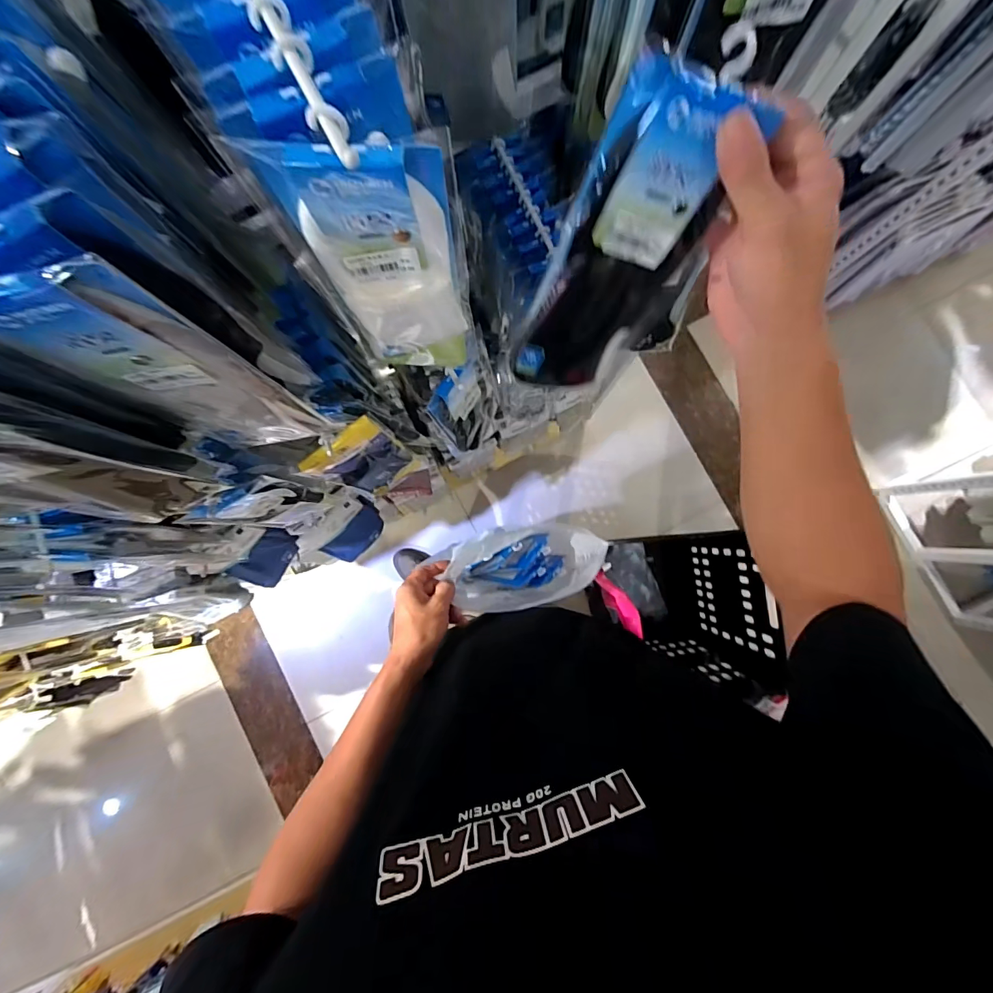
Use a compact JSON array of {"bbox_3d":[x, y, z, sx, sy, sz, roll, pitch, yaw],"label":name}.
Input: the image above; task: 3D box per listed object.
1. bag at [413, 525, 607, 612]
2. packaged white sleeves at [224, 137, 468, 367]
[{"bbox_3d":[0.047,0.107,0.670,0.221,0.211,0.108,-9,85,1],"label":"bag"},{"bbox_3d":[-0.068,-0.146,0.300,0.088,0.217,0.015,-3,85,1],"label":"packaged white sleeves"}]

